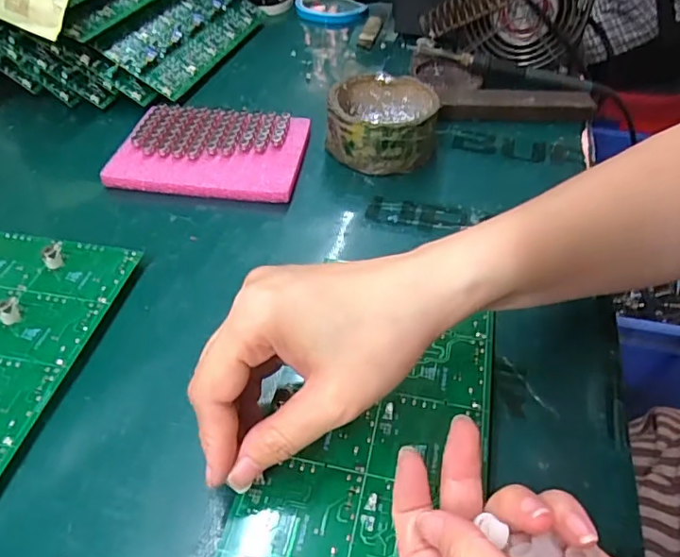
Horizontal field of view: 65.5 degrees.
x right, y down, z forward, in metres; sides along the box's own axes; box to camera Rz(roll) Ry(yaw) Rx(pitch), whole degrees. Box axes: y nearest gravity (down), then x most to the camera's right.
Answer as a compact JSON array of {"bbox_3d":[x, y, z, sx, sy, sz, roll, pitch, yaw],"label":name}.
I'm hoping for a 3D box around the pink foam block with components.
[{"bbox_3d":[-0.101,-0.104,0.429,0.140,0.019,0.104,6,46,3],"label":"pink foam block with components"}]

